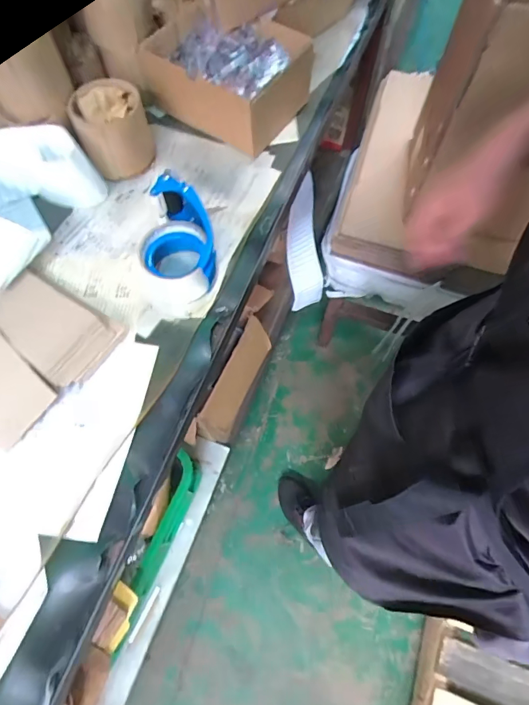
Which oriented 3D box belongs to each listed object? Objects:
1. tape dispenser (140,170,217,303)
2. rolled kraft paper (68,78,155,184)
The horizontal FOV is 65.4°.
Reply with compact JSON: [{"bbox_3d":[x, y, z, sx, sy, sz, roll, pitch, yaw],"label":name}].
[{"bbox_3d":[-0.110,-0.137,0.515,0.087,0.069,0.150,-12,68,-4],"label":"tape dispenser"},{"bbox_3d":[-0.209,-0.307,0.572,0.090,0.097,0.096,-21,69,-8],"label":"rolled kraft paper"}]

